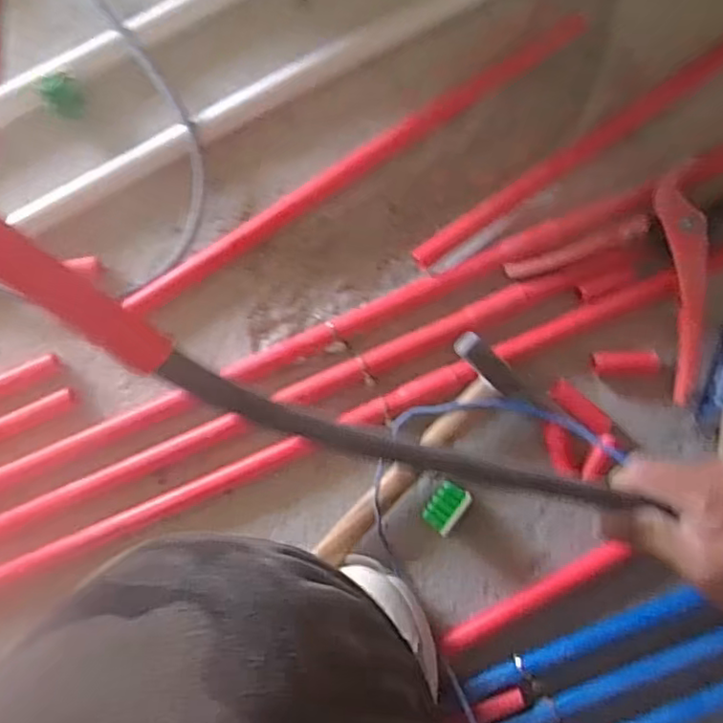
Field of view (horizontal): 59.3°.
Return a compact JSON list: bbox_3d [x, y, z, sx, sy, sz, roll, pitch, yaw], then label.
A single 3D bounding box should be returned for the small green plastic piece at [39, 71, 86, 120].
[{"bbox_3d":[-0.285,-0.256,0.608,0.035,0.027,0.040,-45,86,2],"label":"small green plastic piece"}]

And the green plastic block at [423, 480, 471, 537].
[{"bbox_3d":[0.075,0.128,0.569,0.028,0.033,0.042,35,91,4],"label":"green plastic block"}]

